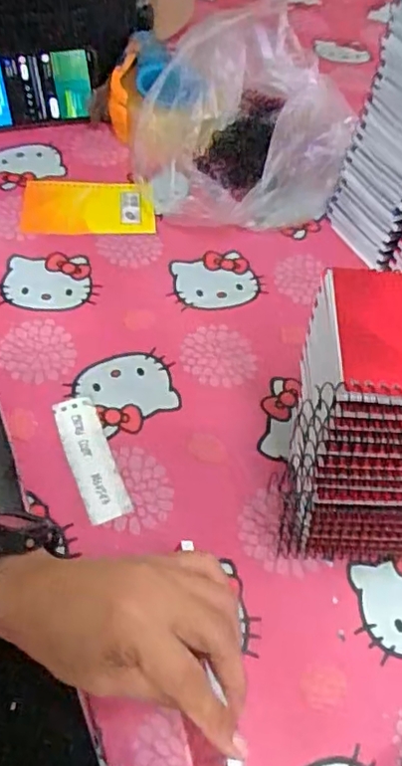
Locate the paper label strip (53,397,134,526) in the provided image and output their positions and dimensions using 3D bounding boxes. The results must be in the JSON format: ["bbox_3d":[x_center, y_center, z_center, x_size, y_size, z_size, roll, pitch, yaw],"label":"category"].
[{"bbox_3d":[-0.083,0.056,0.458,0.031,0.004,0.106,-17,56,-17],"label":"paper label strip"}]

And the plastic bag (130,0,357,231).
[{"bbox_3d":[0.044,-0.291,0.667,0.229,0.103,0.265,-1,53,-6],"label":"plastic bag"}]

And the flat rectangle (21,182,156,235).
[{"bbox_3d":[-0.115,-0.179,0.630,0.130,0.007,0.077,-2,58,-5],"label":"flat rectangle"}]

